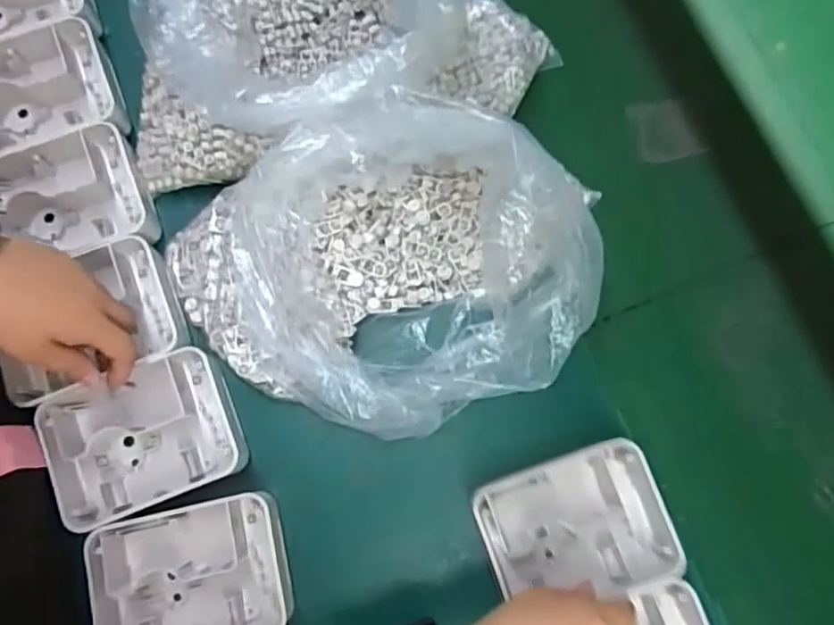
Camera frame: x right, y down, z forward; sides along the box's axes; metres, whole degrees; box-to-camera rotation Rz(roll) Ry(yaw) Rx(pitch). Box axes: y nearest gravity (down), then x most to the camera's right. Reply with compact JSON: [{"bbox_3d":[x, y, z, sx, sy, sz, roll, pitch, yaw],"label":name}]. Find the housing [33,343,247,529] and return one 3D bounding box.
[{"bbox_3d":[-0.201,0.092,0.487,0.126,0.049,0.101,-21,79,-6],"label":"housing"}]

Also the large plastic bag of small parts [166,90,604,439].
[{"bbox_3d":[-0.028,-0.029,0.468,0.303,0.117,0.223,-18,78,-5],"label":"large plastic bag of small parts"}]

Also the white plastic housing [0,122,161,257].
[{"bbox_3d":[-0.285,-0.086,0.528,0.130,0.044,0.100,-17,78,-5],"label":"white plastic housing"}]

